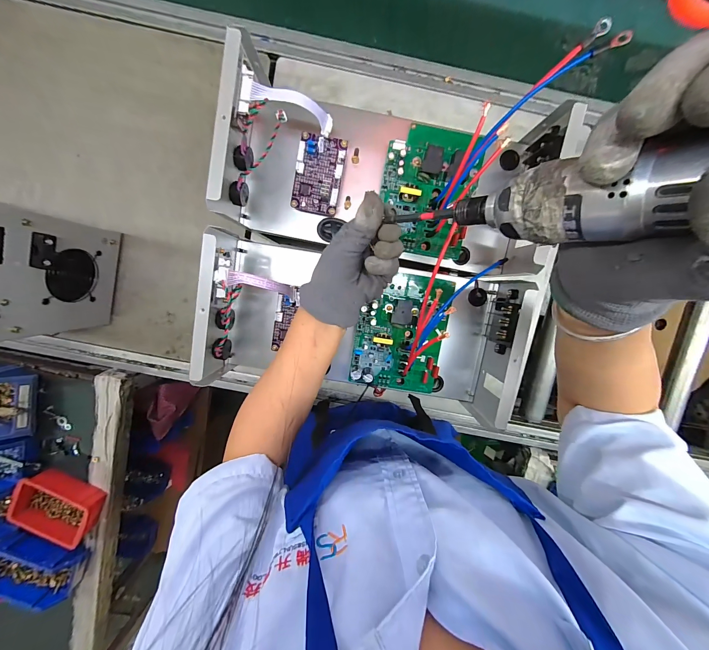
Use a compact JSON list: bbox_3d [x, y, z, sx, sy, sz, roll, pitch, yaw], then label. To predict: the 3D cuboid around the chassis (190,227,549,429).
[{"bbox_3d":[0.005,0.002,0.411,0.374,0.170,0.180,9,98,-1],"label":"chassis"}]

